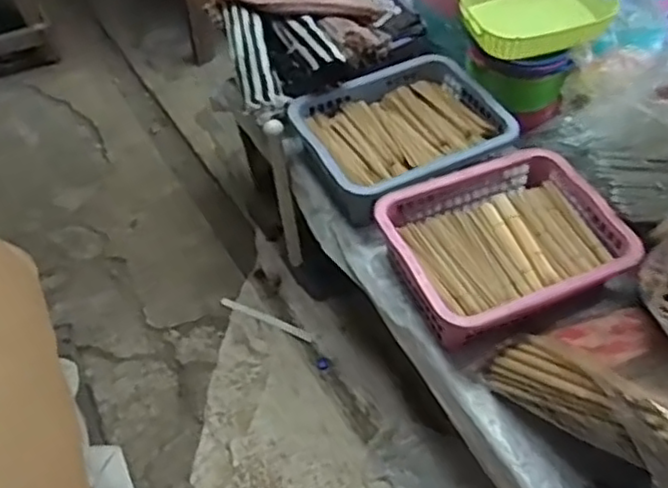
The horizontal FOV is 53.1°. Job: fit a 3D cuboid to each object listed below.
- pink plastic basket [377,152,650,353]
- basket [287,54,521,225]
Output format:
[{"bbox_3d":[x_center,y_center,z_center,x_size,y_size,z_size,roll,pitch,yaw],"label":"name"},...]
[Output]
[{"bbox_3d":[0.308,0.002,1.265,0.410,0.124,0.352,-19,53,-14],"label":"pink plastic basket"},{"bbox_3d":[0.148,-0.224,1.448,0.415,0.131,0.307,-23,54,-16],"label":"basket"}]

